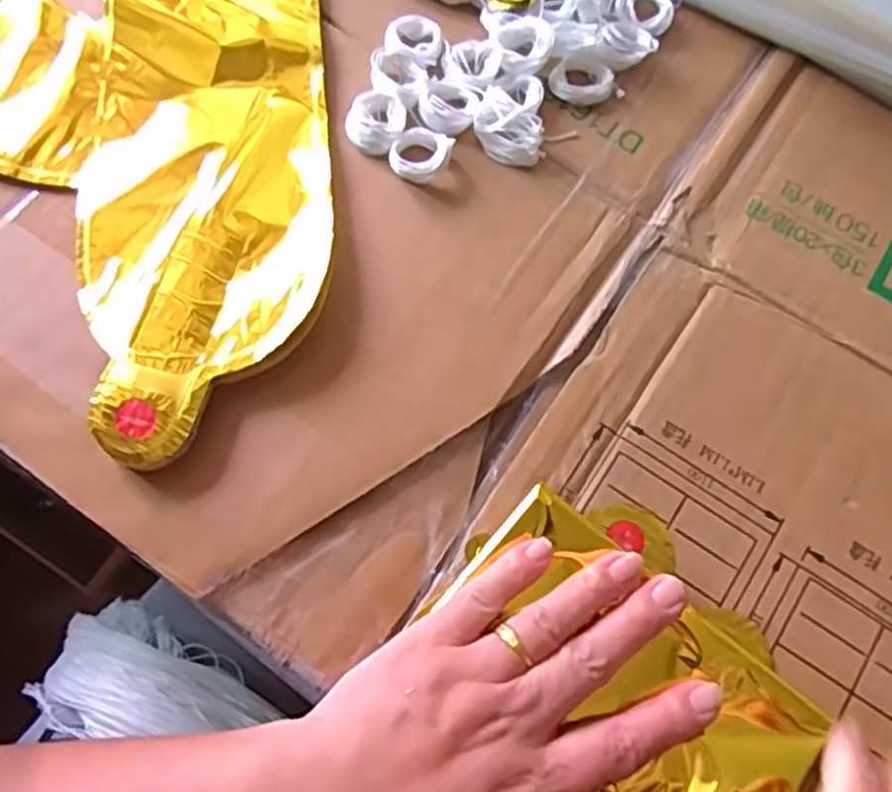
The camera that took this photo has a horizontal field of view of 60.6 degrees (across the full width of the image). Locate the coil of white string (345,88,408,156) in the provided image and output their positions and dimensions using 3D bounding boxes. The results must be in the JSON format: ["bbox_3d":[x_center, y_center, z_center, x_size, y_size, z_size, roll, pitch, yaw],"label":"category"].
[{"bbox_3d":[-0.033,-0.130,0.362,0.026,0.008,0.031,25,71,6],"label":"coil of white string"}]

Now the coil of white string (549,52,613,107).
[{"bbox_3d":[0.067,-0.156,0.374,0.030,0.012,0.022,12,70,2],"label":"coil of white string"}]

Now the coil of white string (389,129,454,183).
[{"bbox_3d":[-0.012,-0.111,0.355,0.027,0.013,0.024,17,70,3],"label":"coil of white string"}]

